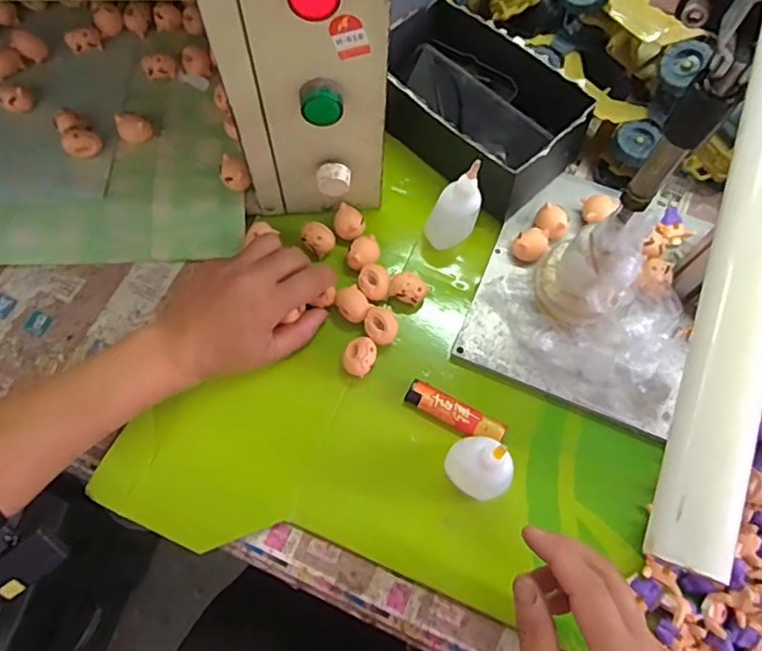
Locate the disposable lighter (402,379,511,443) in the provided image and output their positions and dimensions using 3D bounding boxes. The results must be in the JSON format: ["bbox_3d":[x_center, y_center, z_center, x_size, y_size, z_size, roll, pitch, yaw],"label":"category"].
[{"bbox_3d":[0.057,0.068,0.435,0.078,0.009,0.021,28,75,7],"label":"disposable lighter"}]

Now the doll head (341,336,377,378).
[{"bbox_3d":[-0.017,0.025,0.444,0.024,0.019,0.030,21,75,6],"label":"doll head"}]

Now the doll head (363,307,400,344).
[{"bbox_3d":[0.000,0.001,0.461,0.026,0.018,0.029,-25,75,-7],"label":"doll head"}]

